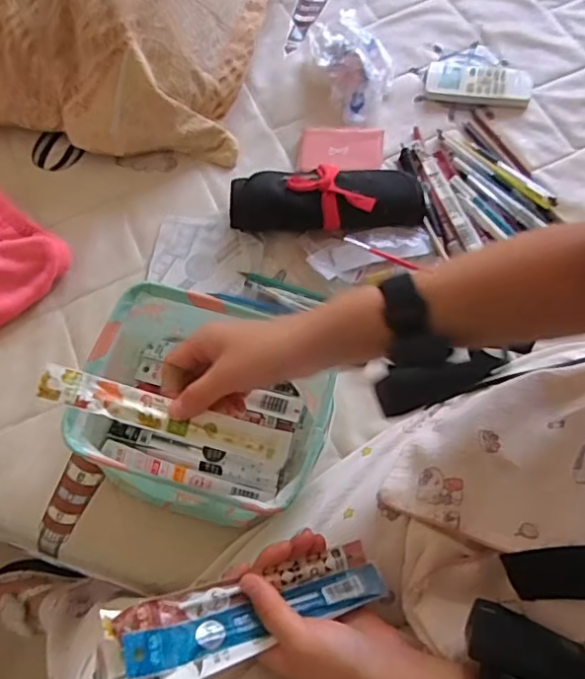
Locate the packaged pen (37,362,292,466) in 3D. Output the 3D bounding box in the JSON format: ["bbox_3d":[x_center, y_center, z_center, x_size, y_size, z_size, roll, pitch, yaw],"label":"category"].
[{"bbox_3d":[-0.087,0.054,0.412,0.176,0.007,0.024,18,69,-7],"label":"packaged pen"}]

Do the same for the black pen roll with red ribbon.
[{"bbox_3d":[0.040,-0.159,0.652,0.215,0.045,0.074,1,68,2],"label":"black pen roll with red ribbon"}]

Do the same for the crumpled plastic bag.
[{"bbox_3d":[0.081,-0.346,0.735,0.105,0.051,0.147,-26,69,-8],"label":"crumpled plastic bag"}]

